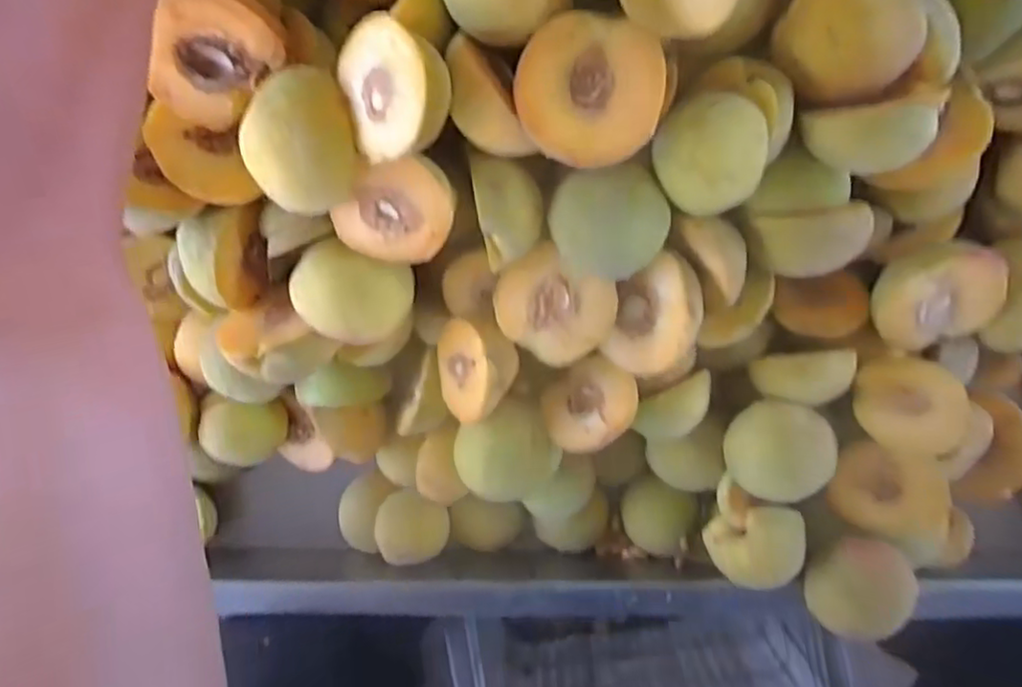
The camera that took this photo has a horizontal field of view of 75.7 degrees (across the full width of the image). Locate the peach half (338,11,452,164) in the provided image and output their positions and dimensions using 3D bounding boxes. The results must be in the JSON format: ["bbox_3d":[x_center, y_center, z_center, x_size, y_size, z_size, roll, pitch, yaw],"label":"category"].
[{"bbox_3d":[-0.048,-0.109,0.286,0.053,0.026,0.054,32,121,29],"label":"peach half"}]

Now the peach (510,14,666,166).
[{"bbox_3d":[0.034,-0.107,0.288,0.061,0.033,0.057,0,96,3],"label":"peach"}]

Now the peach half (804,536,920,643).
[{"bbox_3d":[0.206,0.144,0.388,0.059,0.024,0.054,0,96,3],"label":"peach half"}]

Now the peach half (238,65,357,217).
[{"bbox_3d":[-0.095,-0.092,0.301,0.048,0.039,0.062,-5,96,3],"label":"peach half"}]

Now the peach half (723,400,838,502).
[{"bbox_3d":[0.153,0.059,0.370,0.054,0.032,0.053,-7,95,3],"label":"peach half"}]

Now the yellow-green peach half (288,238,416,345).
[{"bbox_3d":[-0.085,-0.027,0.356,0.059,0.038,0.047,23,96,0],"label":"yellow-green peach half"}]

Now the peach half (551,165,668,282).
[{"bbox_3d":[0.048,-0.059,0.321,0.055,0.027,0.051,-8,95,3],"label":"peach half"}]

